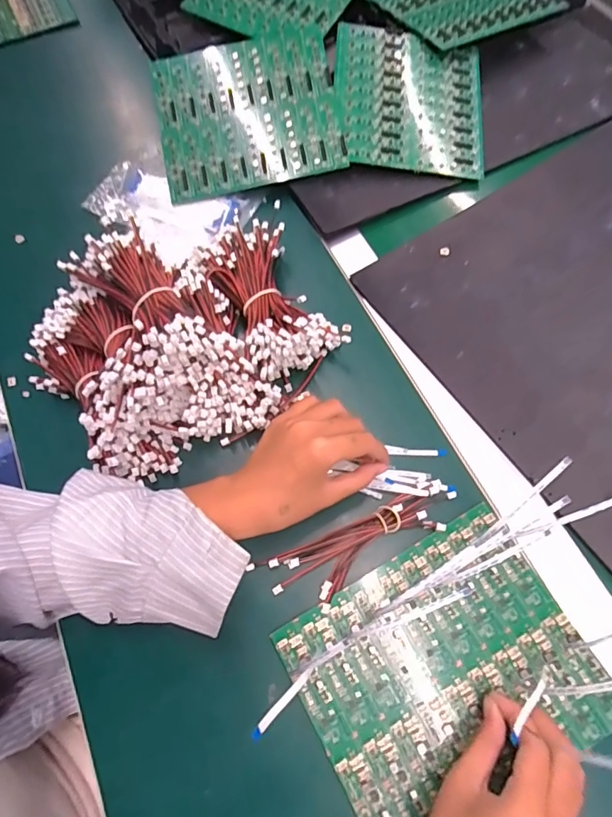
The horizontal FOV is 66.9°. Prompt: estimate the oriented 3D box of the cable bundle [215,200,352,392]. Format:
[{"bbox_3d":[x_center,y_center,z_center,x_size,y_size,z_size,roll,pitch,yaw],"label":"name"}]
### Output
[{"bbox_3d":[-0.028,-0.112,0.444,0.100,0.053,0.166,-22,68,-8],"label":"cable bundle"}]

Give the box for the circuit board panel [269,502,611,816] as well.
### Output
[{"bbox_3d":[0.098,0.186,0.332,0.193,0.009,0.160,-27,71,-9],"label":"circuit board panel"}]

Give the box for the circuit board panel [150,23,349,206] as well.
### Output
[{"bbox_3d":[-0.066,-0.338,0.531,0.203,0.012,0.184,-11,89,1],"label":"circuit board panel"}]

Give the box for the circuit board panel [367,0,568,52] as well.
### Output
[{"bbox_3d":[0.210,-0.533,0.603,0.205,0.010,0.173,-32,70,-12],"label":"circuit board panel"}]

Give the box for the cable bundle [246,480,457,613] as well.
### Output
[{"bbox_3d":[0.047,0.112,0.367,0.165,0.010,0.051,-22,68,-8],"label":"cable bundle"}]

